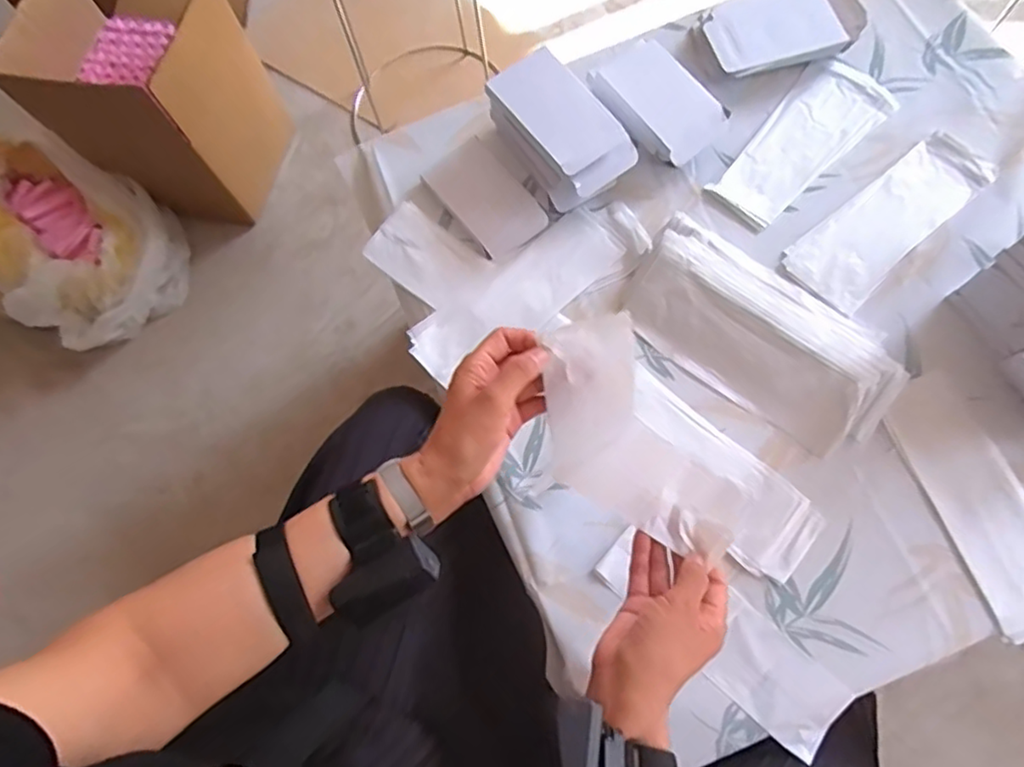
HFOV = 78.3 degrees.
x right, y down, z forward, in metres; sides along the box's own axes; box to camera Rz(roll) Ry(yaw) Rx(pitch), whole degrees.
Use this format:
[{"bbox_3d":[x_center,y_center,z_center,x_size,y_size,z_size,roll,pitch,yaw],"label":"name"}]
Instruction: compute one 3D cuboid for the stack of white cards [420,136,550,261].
[{"bbox_3d":[-0.034,-0.226,0.768,0.091,0.013,0.155,-37,73,-8],"label":"stack of white cards"}]

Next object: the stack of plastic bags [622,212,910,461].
[{"bbox_3d":[0.264,-0.056,0.669,0.288,0.041,0.149,36,77,14],"label":"stack of plastic bags"}]

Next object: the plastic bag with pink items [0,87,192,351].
[{"bbox_3d":[-0.917,-0.298,1.179,0.486,0.244,0.350,30,76,13],"label":"plastic bag with pink items"}]

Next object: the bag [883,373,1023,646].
[{"bbox_3d":[0.457,0.115,0.619,0.089,0.016,0.250,-19,71,-2],"label":"bag"}]

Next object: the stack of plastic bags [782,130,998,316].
[{"bbox_3d":[0.434,-0.191,0.722,0.265,0.016,0.094,-41,73,-9],"label":"stack of plastic bags"}]

